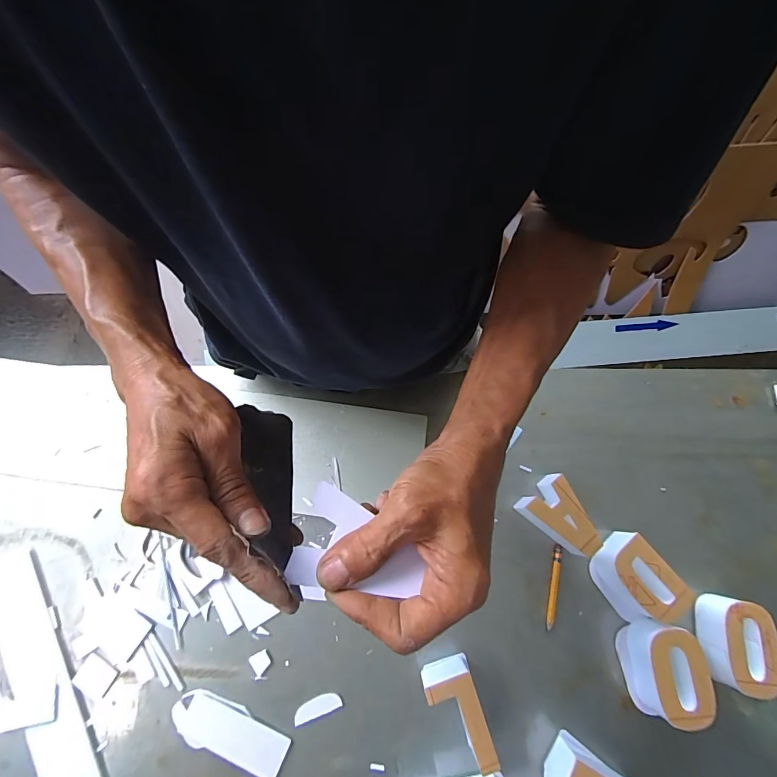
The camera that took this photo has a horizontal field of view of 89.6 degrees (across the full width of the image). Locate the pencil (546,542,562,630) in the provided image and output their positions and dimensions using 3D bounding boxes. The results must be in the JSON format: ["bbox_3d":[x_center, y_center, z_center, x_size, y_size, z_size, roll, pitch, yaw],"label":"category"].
[{"bbox_3d":[0.189,0.225,0.447,0.009,0.008,0.088,13,73,2],"label":"pencil"}]

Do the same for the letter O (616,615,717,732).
[{"bbox_3d":[0.286,0.292,0.409,0.061,0.051,0.088,-4,73,-3],"label":"letter O"}]

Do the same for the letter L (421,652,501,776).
[{"bbox_3d":[0.068,0.326,0.391,0.049,0.049,0.084,-14,74,-6],"label":"letter L"}]

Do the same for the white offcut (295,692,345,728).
[{"bbox_3d":[-0.074,0.332,0.406,0.049,0.004,0.018,-19,75,-7],"label":"white offcut"}]

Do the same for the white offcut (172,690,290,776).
[{"bbox_3d":[-0.162,0.351,0.398,0.119,0.004,0.047,22,79,2],"label":"white offcut"}]

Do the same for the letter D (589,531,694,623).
[{"bbox_3d":[0.270,0.210,0.433,0.063,0.047,0.080,-36,78,-11],"label":"letter D"}]

